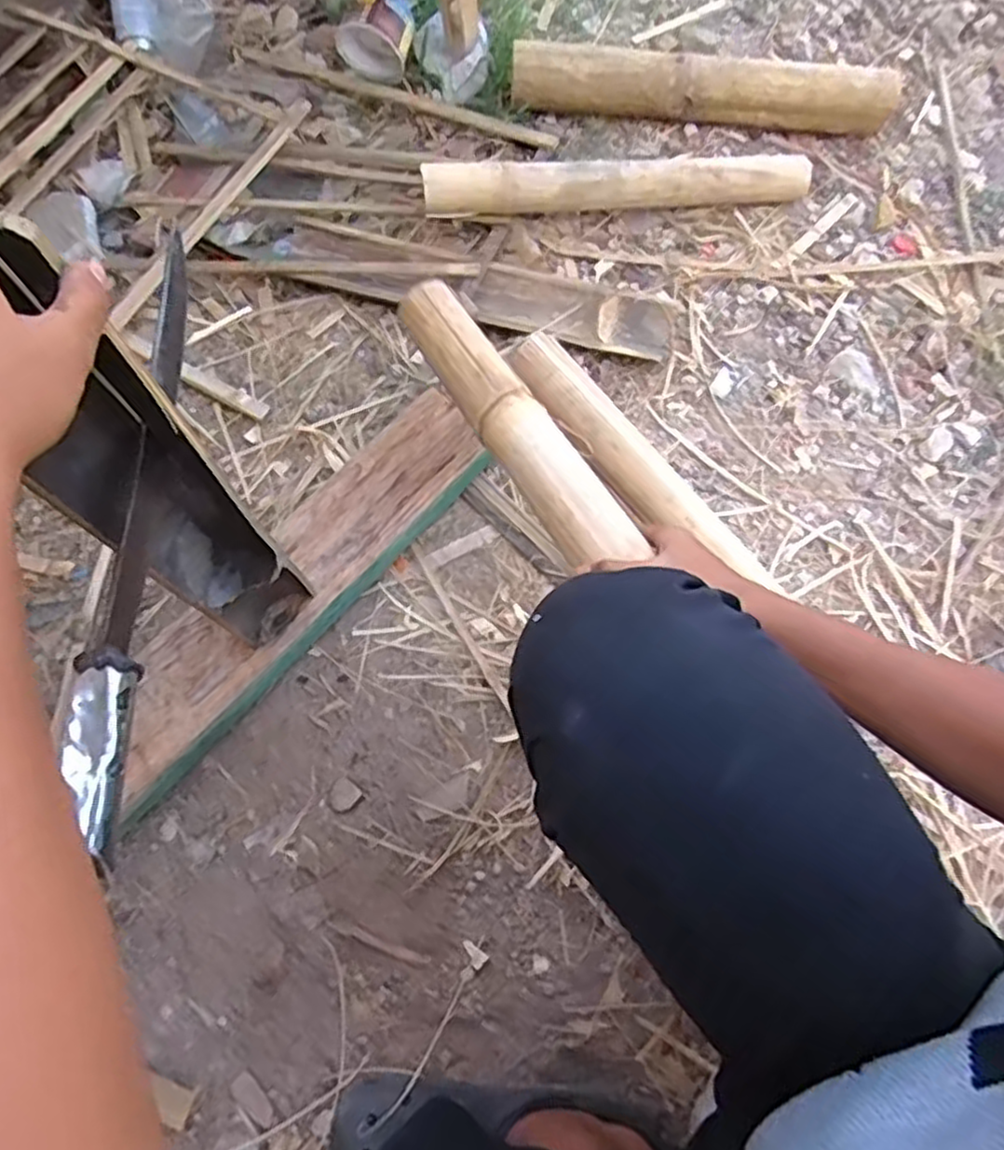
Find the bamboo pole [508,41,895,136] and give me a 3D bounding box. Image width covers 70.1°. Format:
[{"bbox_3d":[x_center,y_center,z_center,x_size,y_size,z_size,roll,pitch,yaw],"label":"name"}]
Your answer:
[{"bbox_3d":[0.291,-0.691,1.018,0.554,0.076,0.070,7,71,0],"label":"bamboo pole"}]

